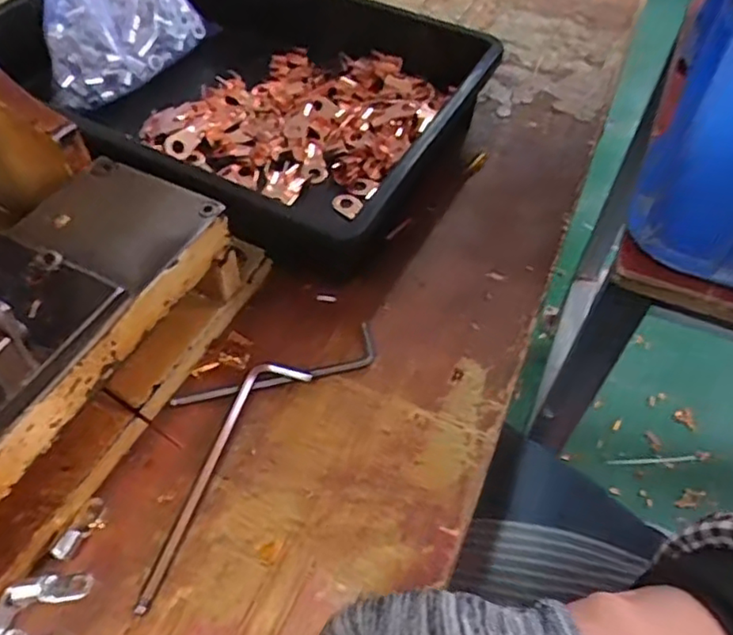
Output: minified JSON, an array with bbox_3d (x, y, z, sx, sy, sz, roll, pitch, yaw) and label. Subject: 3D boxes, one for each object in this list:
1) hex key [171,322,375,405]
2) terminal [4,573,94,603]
[{"bbox_3d":[-0.051,0.032,0.365,0.121,0.006,0.025,-16,55,-17],"label":"hex key"},{"bbox_3d":[-0.146,0.125,0.291,0.036,0.004,0.013,3,50,-23],"label":"terminal"}]

